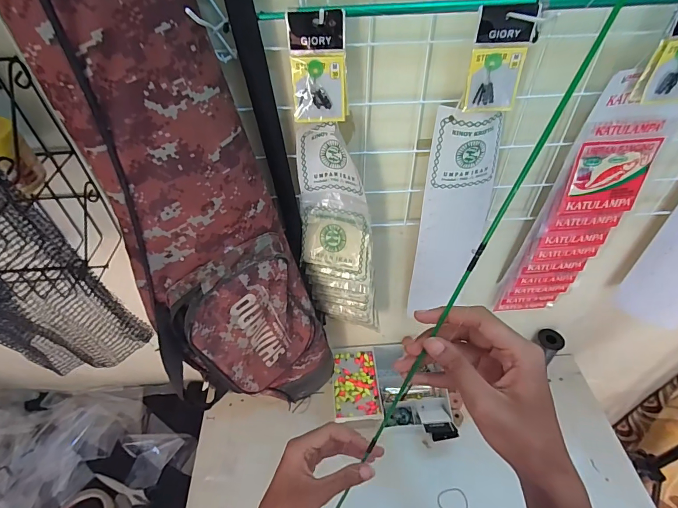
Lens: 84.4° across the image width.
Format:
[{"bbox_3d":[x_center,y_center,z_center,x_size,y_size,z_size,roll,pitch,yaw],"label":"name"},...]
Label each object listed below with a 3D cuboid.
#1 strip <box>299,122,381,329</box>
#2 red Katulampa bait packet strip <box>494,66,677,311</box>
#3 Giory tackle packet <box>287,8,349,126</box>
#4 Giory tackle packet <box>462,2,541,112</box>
[{"bbox_3d":[0.004,-0.010,0.518,0.107,0.324,0.070,-4,45,-1],"label":"strip"},{"bbox_3d":[0.336,-0.041,0.533,0.108,0.400,0.027,-2,45,1],"label":"red Katulampa bait packet strip"},{"bbox_3d":[-0.019,-0.177,0.361,0.054,0.094,0.017,1,45,3],"label":"Giory tackle packet"},{"bbox_3d":[0.155,-0.186,0.362,0.052,0.092,0.010,3,45,5],"label":"Giory tackle packet"}]

